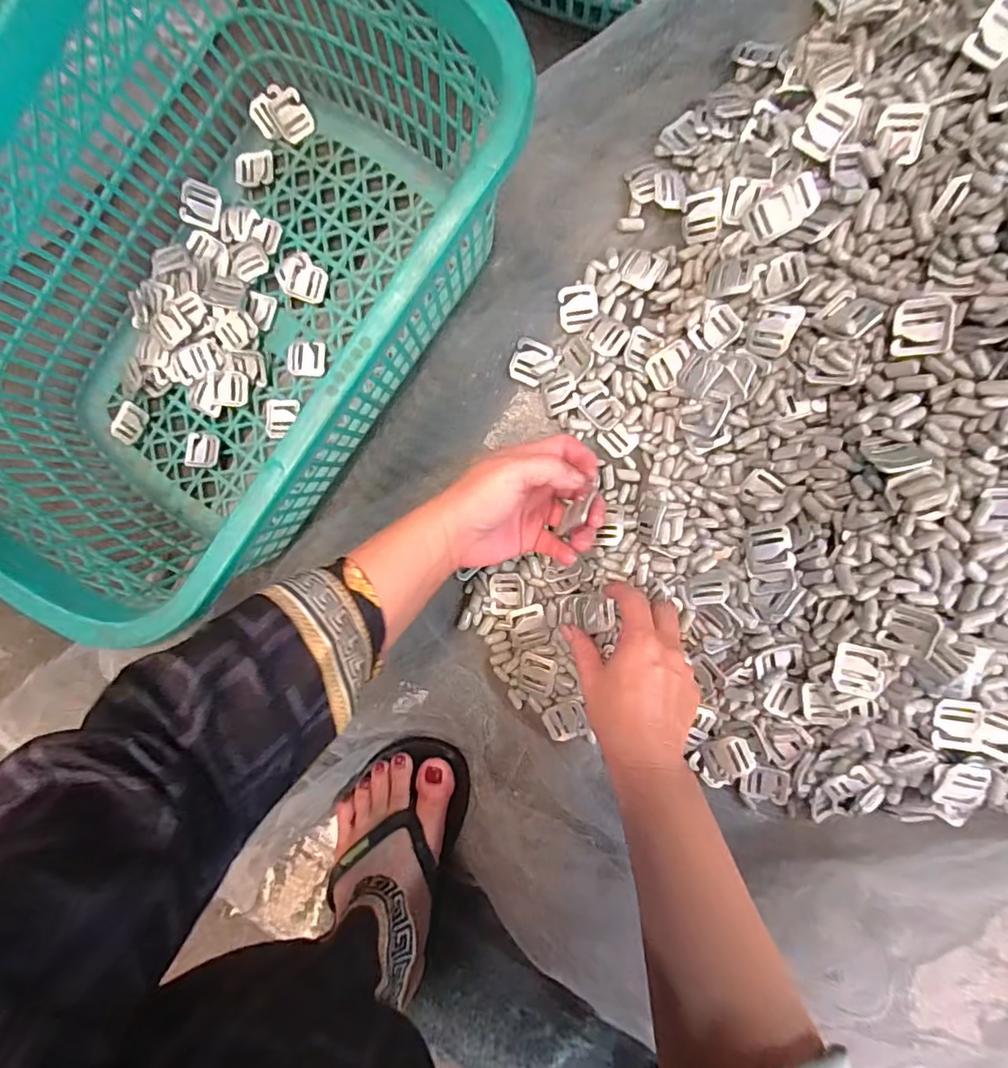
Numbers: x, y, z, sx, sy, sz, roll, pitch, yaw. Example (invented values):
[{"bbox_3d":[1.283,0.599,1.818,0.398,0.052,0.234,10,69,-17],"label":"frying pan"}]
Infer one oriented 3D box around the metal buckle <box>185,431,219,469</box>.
[{"bbox_3d":[-0.273,-0.076,0.483,0.033,0.004,0.031,10,91,7],"label":"metal buckle"}]

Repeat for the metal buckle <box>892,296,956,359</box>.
[{"bbox_3d":[0.264,-0.130,0.337,0.031,0.006,0.035,9,104,45],"label":"metal buckle"}]

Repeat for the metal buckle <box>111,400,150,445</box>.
[{"bbox_3d":[-0.344,-0.101,0.489,0.027,0.005,0.035,39,94,5],"label":"metal buckle"}]

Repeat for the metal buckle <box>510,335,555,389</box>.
[{"bbox_3d":[0.022,-0.144,0.446,0.029,0.009,0.037,22,93,6],"label":"metal buckle"}]

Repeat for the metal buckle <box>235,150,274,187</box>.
[{"bbox_3d":[-0.223,-0.327,0.477,0.035,0.006,0.030,-6,89,7],"label":"metal buckle"}]

